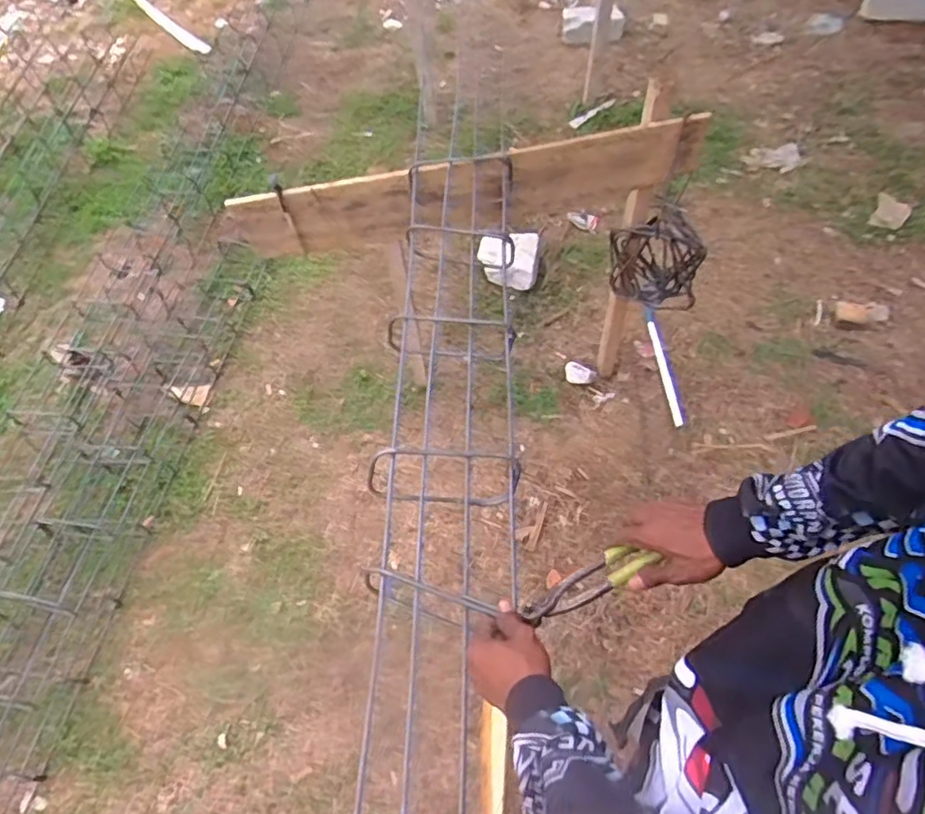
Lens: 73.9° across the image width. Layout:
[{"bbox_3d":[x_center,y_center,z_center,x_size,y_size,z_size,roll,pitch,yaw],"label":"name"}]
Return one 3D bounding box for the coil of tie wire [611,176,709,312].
[{"bbox_3d":[0.462,-0.354,1.447,0.214,0.298,0.070,29,63,23],"label":"coil of tie wire"}]

